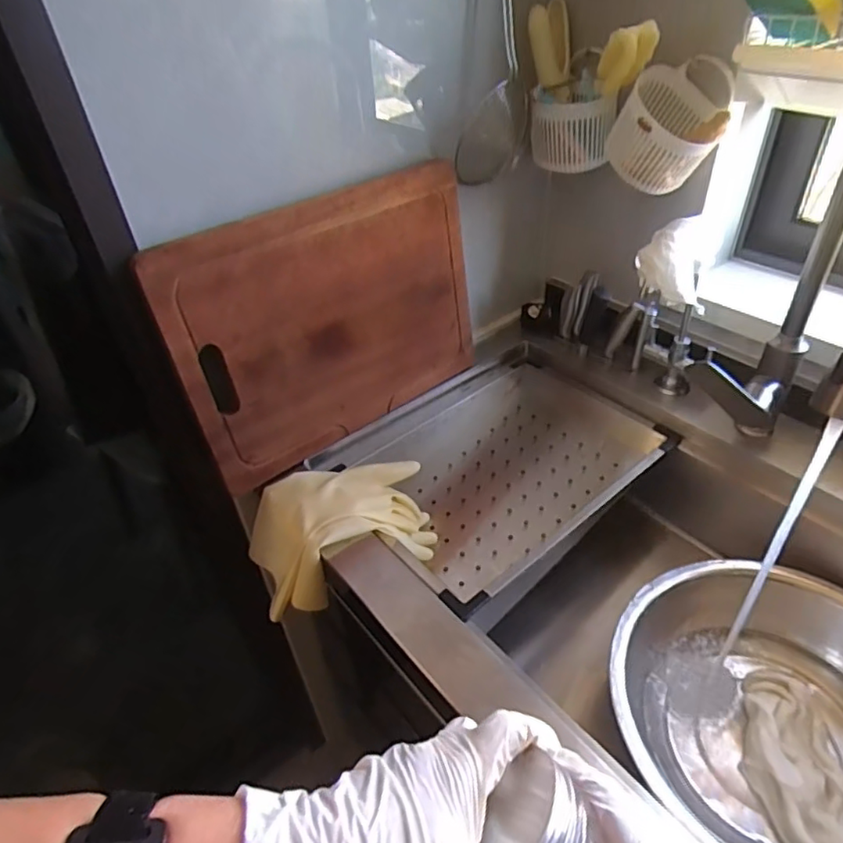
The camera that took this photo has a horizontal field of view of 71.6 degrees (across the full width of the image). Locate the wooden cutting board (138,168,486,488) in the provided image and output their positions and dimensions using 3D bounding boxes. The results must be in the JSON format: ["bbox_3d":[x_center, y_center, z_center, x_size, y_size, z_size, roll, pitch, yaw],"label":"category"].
[{"bbox_3d":[-0.092,-0.124,0.722,0.412,0.294,0.016,-31,39,-28],"label":"wooden cutting board"}]

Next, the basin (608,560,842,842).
[{"bbox_3d":[0.358,0.301,0.586,0.320,0.109,0.322,0,42,0],"label":"basin"}]

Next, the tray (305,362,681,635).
[{"bbox_3d":[0.102,0.076,0.808,0.353,0.095,0.289,-29,50,-29],"label":"tray"}]

